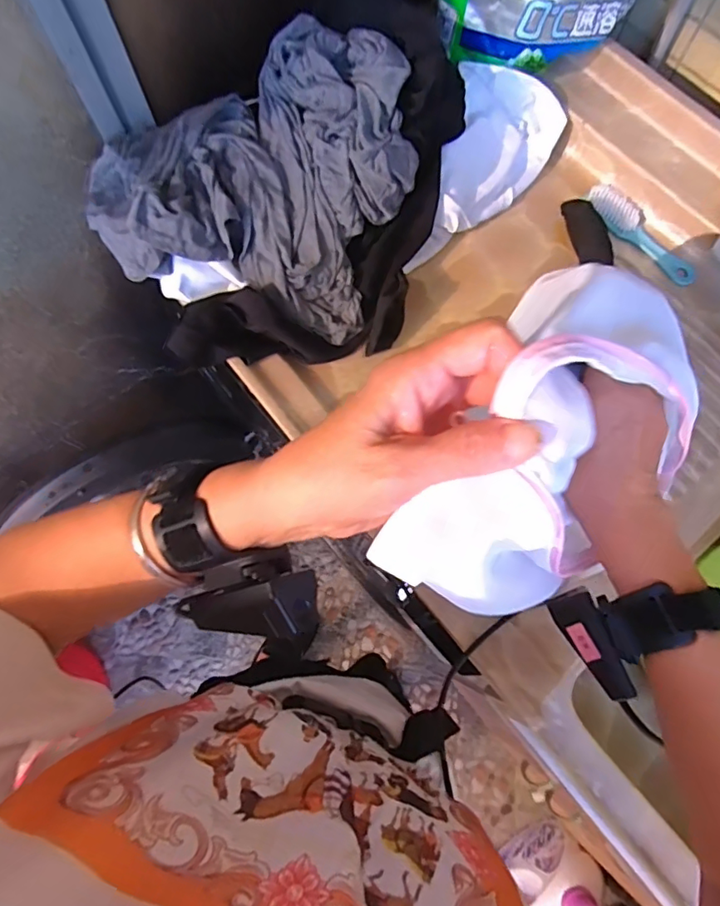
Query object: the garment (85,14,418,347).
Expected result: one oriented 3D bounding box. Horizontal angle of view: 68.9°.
[{"bbox_3d":[-0.103,-0.298,0.551,0.295,0.107,0.280,15,73,4],"label":"garment"}]

